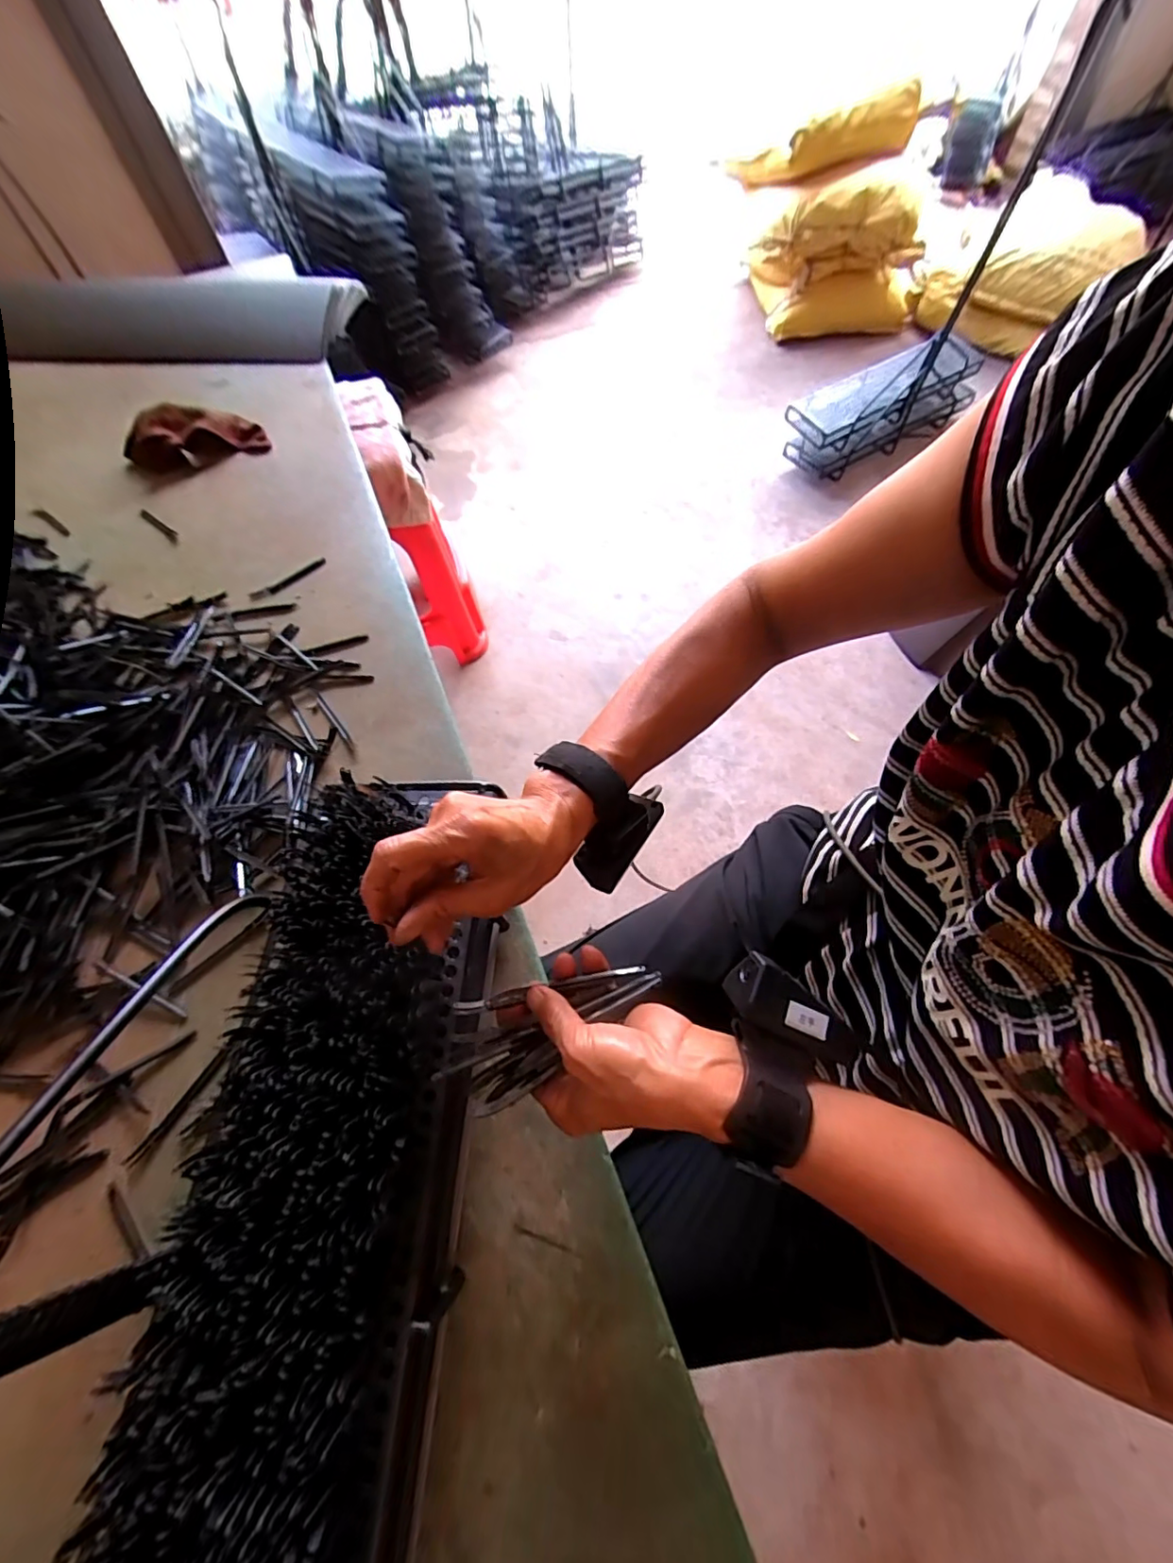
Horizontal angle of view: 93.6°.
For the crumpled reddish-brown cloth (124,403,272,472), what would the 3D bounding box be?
[{"bbox_3d":[-0.540,-0.475,0.749,0.187,0.048,0.077,-16,64,-5],"label":"crumpled reddish-brown cloth"}]

